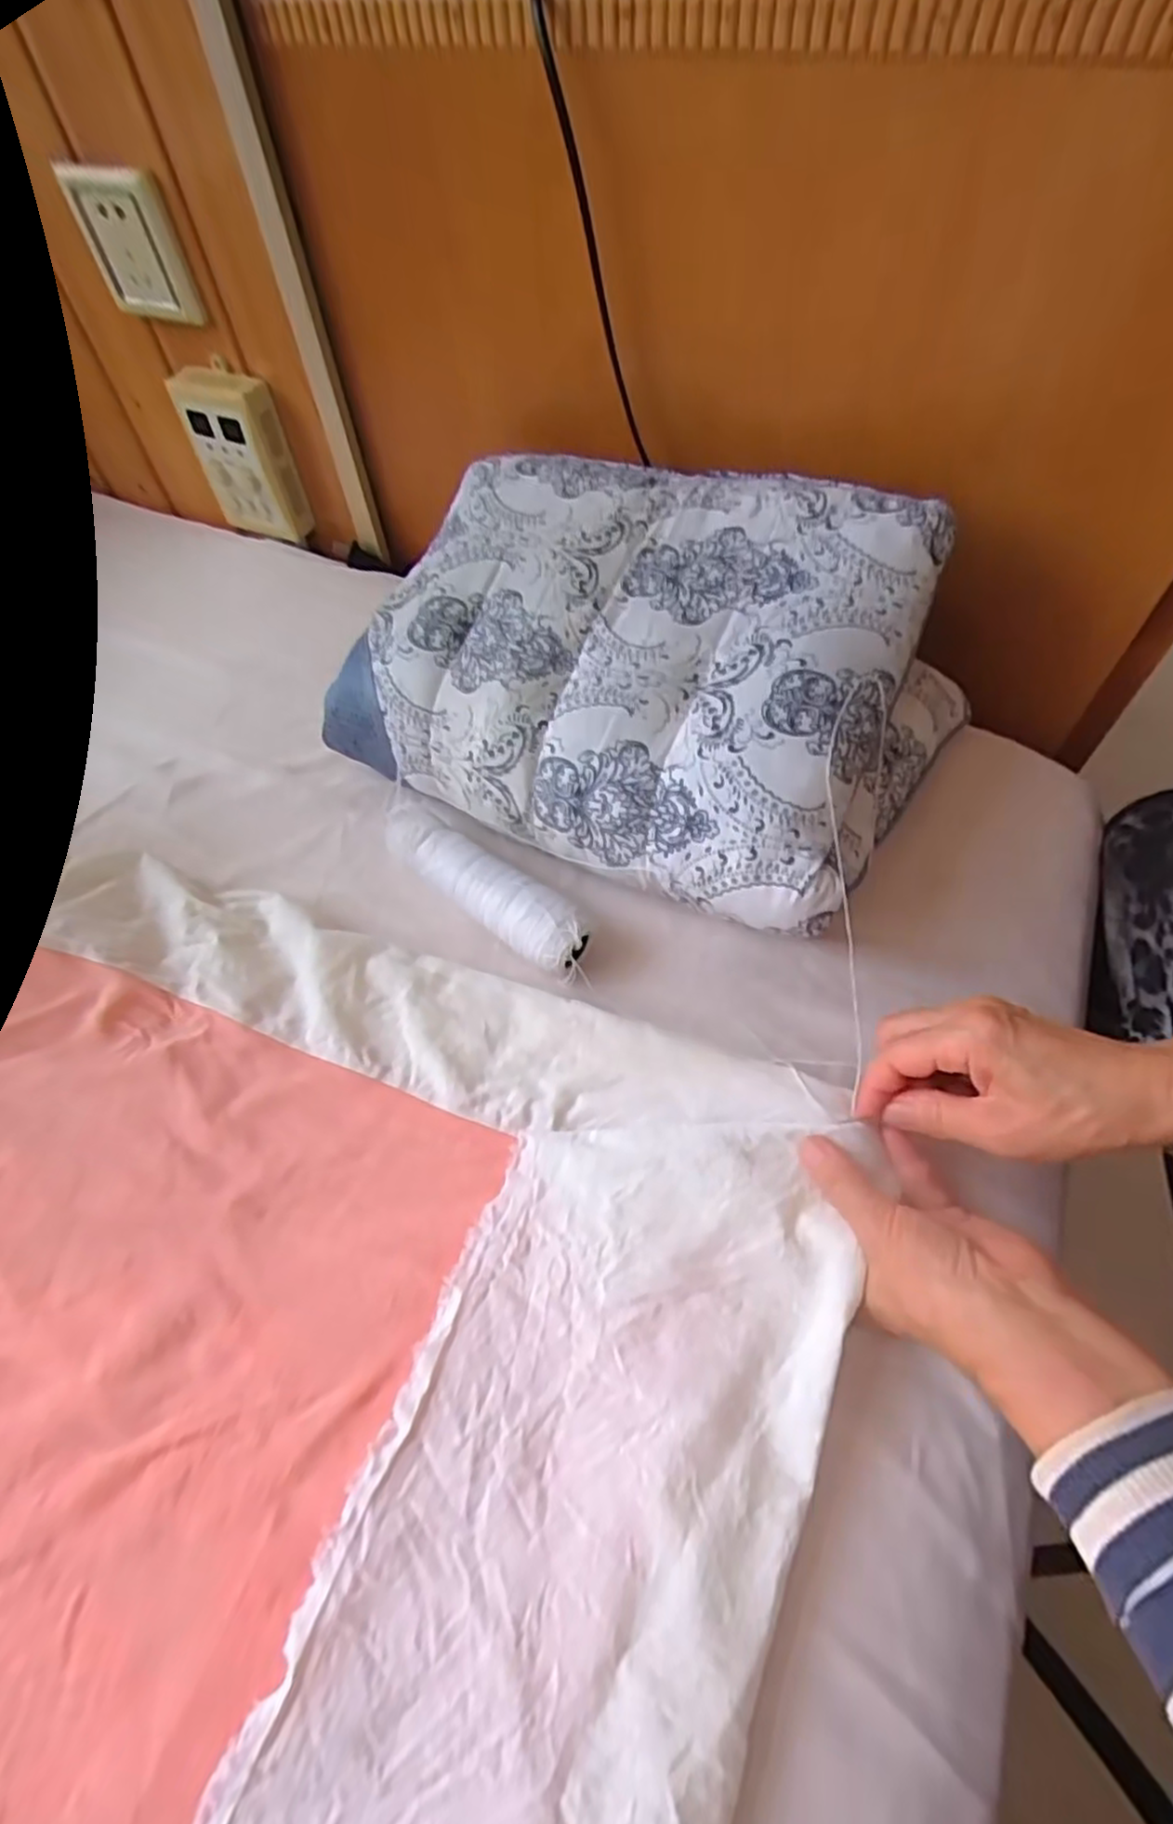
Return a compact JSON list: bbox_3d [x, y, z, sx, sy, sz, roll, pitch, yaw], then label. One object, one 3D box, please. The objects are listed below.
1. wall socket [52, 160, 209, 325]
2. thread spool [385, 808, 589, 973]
[{"bbox_3d":[-0.328,-0.481,0.531,0.075,0.081,0.011,7,57,6],"label":"wall socket"},{"bbox_3d":[-0.064,-0.017,0.444,0.156,0.033,0.041,35,64,21],"label":"thread spool"}]

